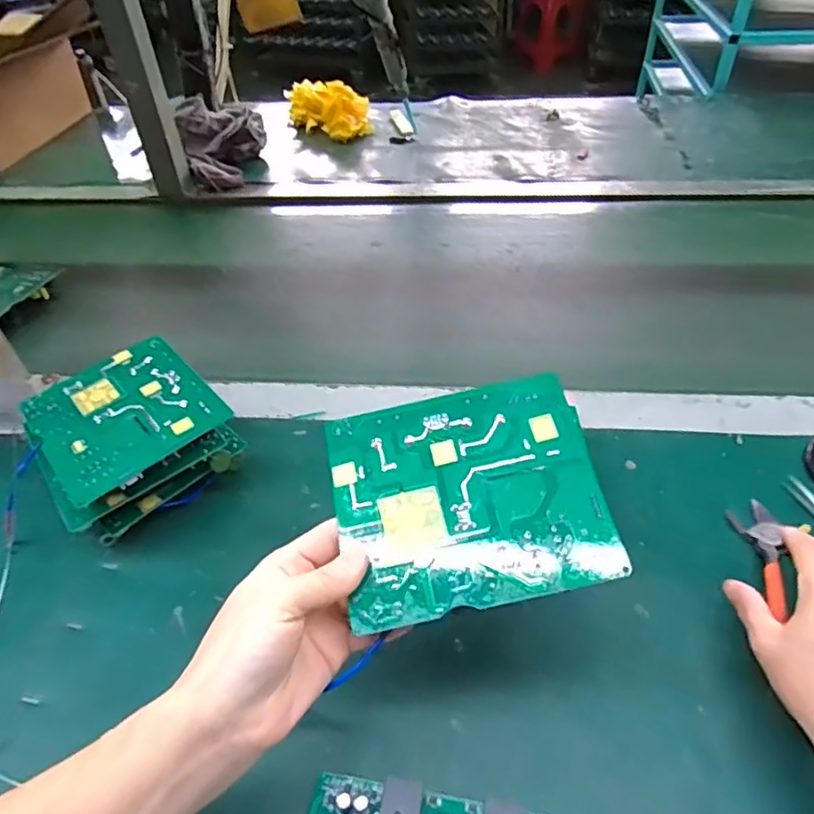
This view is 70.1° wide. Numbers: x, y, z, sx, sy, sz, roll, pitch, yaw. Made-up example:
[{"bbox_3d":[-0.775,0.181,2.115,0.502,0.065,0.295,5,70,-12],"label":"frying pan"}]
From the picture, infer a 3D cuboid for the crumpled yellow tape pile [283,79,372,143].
[{"bbox_3d":[-0.137,-0.540,1.051,0.096,0.075,0.161,-34,51,-28],"label":"crumpled yellow tape pile"}]

